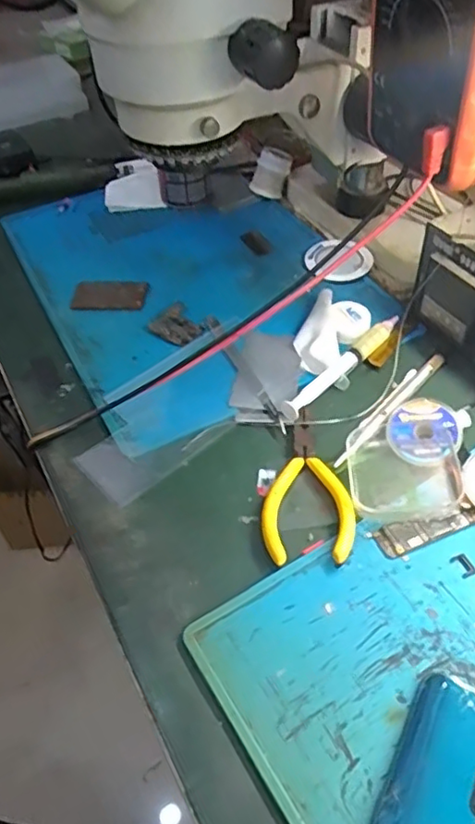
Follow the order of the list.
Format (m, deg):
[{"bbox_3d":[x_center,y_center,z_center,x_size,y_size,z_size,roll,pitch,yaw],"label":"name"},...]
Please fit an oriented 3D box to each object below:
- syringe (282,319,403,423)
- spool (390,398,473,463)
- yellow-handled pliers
[{"bbox_3d":[0.077,-0.033,0.437,0.019,0.013,0.126,31,57,30],"label":"syringe"},{"bbox_3d":[0.122,0.012,0.390,0.049,0.016,0.043,7,48,12],"label":"spool"},{"bbox_3d":[0.042,0.041,0.374,0.051,0.010,0.111,-1,47,5],"label":"yellow-handled pliers"}]

